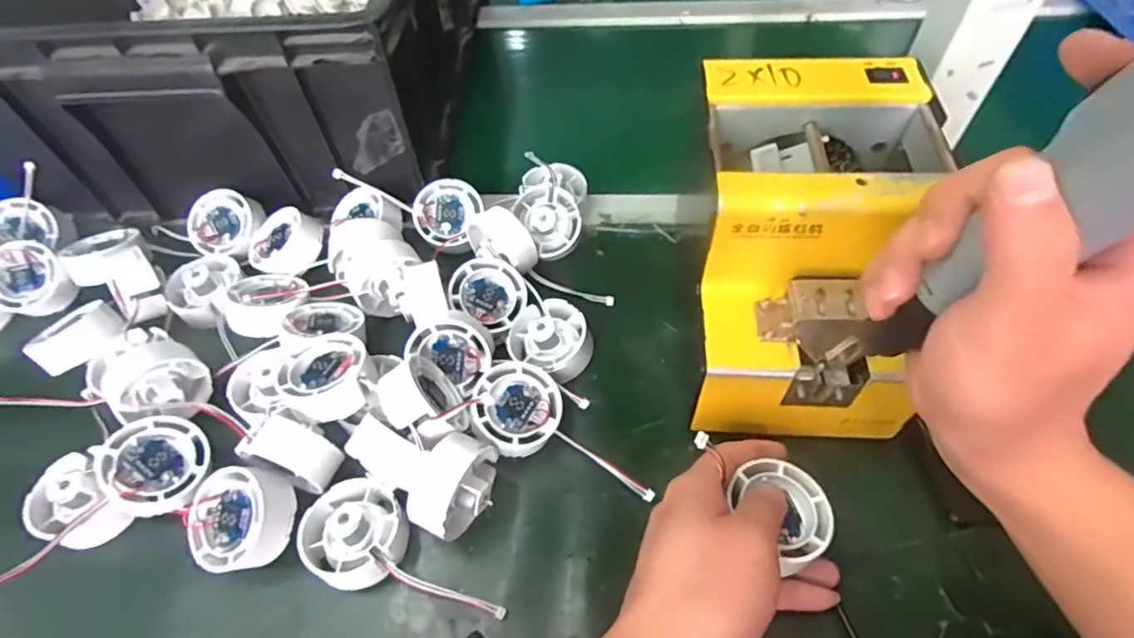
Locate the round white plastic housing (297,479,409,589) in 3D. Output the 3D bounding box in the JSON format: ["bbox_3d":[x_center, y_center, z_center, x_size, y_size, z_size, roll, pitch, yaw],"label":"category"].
[{"bbox_3d":[-0.120,0.118,0.325,0.059,0.029,0.052,35,63,24],"label":"round white plastic housing"}]

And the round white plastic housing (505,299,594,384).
[{"bbox_3d":[-0.009,0.011,0.392,0.057,0.025,0.053,-1,54,2],"label":"round white plastic housing"}]

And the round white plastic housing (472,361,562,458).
[{"bbox_3d":[-0.032,0.057,0.358,0.052,0.020,0.058,1,64,-15],"label":"round white plastic housing"}]

